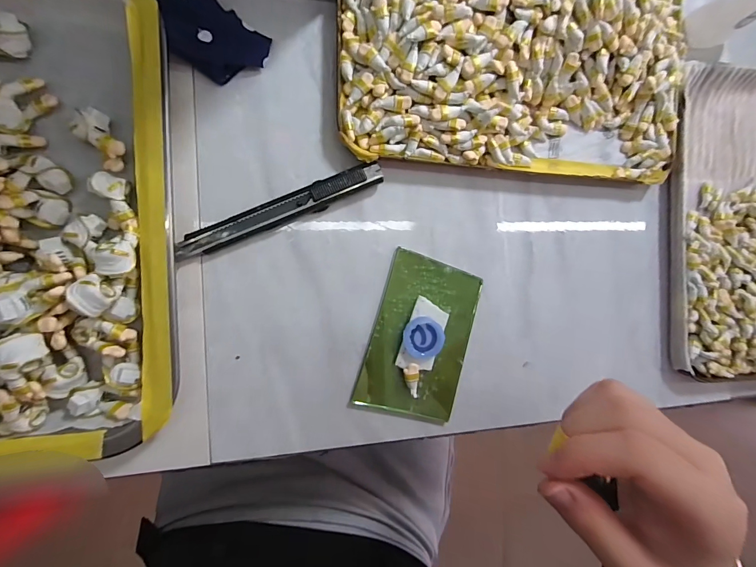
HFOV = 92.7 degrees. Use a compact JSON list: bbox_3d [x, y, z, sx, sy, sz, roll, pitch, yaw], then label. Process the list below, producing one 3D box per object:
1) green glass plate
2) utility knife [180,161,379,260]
[{"bbox_3d":[0.030,0.036,0.239,0.065,0.010,0.103,17,88,-10],"label":"green glass plate"},{"bbox_3d":[-0.058,-0.045,0.221,0.129,0.009,0.015,-24,95,-8],"label":"utility knife"}]

